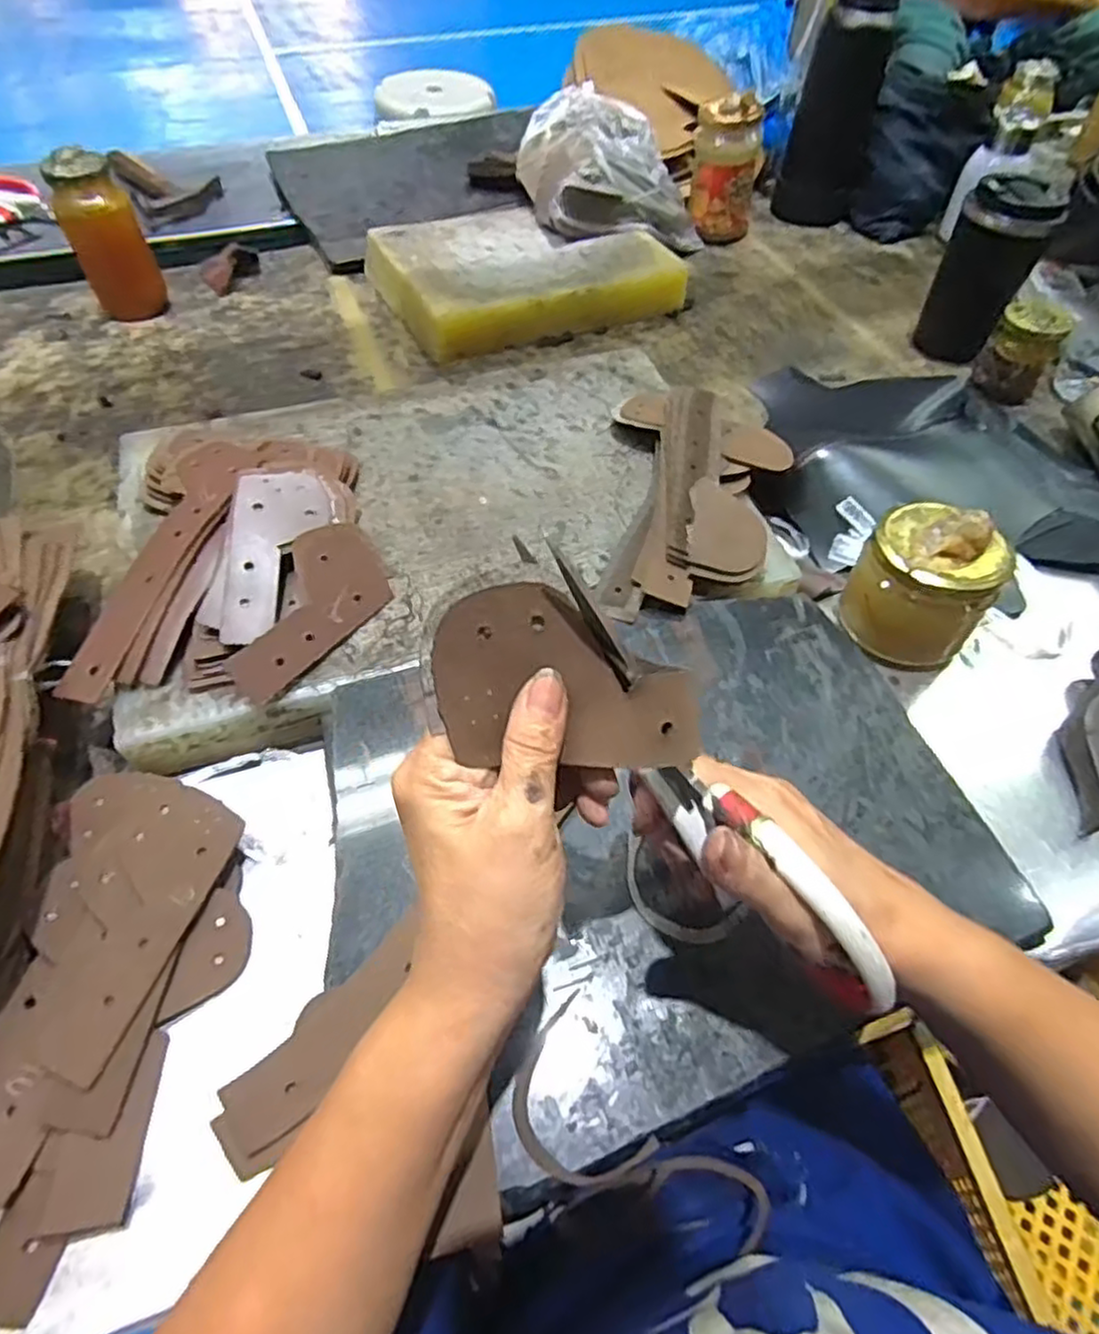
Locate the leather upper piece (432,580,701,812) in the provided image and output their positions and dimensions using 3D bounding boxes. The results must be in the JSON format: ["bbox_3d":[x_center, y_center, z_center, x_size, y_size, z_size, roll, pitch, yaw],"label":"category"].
[{"bbox_3d":[0.006,0.004,0.240,0.087,0.004,0.063,-3,98,-7],"label":"leather upper piece"}]

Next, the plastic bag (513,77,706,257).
[{"bbox_3d":[0.065,-0.584,0.852,0.192,0.116,0.211,-14,55,-11],"label":"plastic bag"}]

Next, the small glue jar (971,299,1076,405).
[{"bbox_3d":[0.451,-0.300,0.681,0.064,0.077,0.055,23,57,15],"label":"small glue jar"}]

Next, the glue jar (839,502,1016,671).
[{"bbox_3d":[0.244,-0.053,0.467,0.067,0.091,0.082,-37,62,-24],"label":"glue jar"}]

